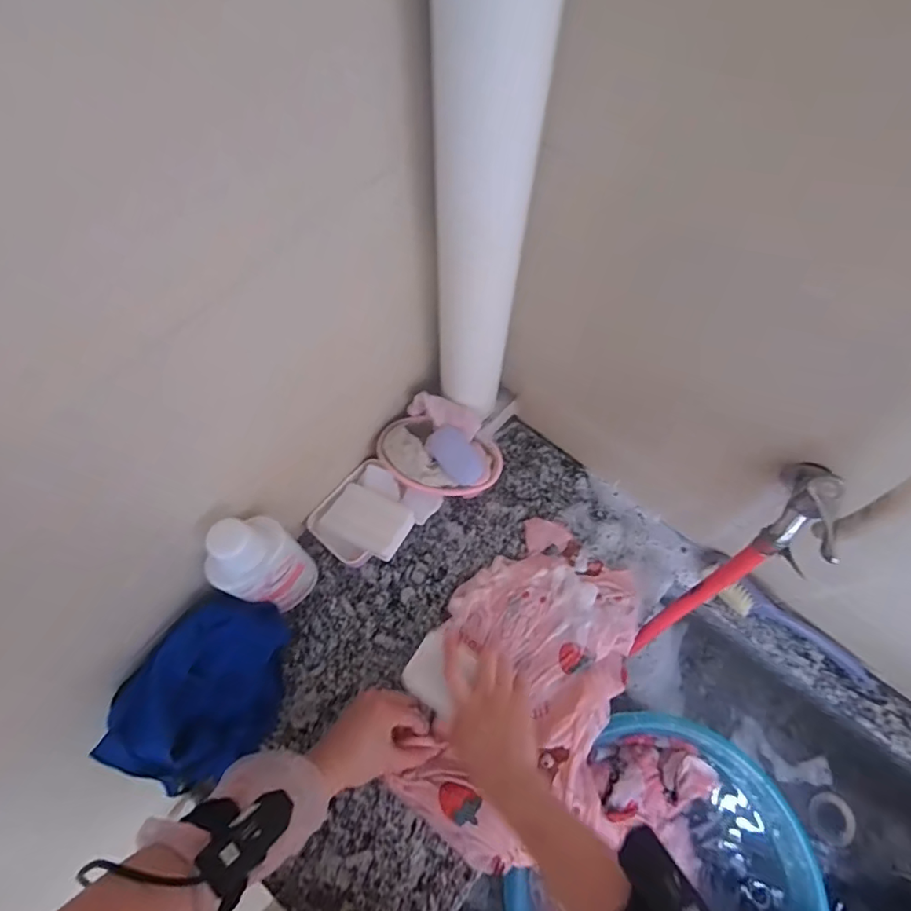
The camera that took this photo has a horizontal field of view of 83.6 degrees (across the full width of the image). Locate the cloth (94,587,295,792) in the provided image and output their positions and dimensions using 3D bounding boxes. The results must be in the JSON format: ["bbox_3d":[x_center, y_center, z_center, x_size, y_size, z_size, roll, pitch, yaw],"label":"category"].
[{"bbox_3d":[-0.252,0.244,0.531,0.185,0.129,0.129,-34,71,-14],"label":"cloth"}]

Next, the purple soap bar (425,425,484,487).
[{"bbox_3d":[0.000,0.001,0.627,0.044,0.018,0.078,-35,71,-14],"label":"purple soap bar"}]

